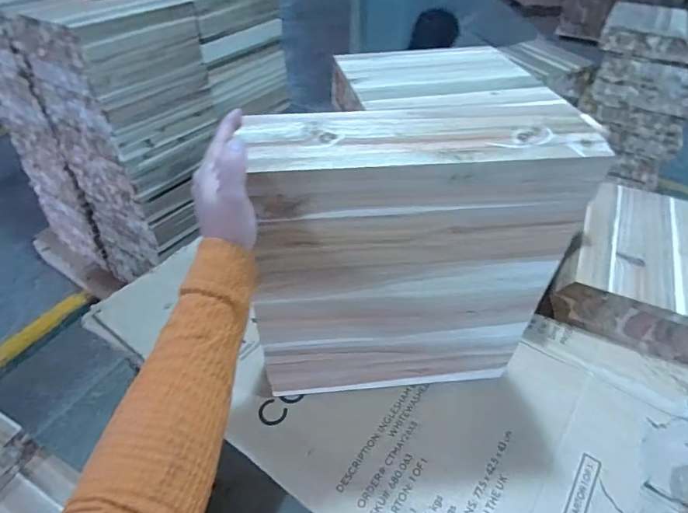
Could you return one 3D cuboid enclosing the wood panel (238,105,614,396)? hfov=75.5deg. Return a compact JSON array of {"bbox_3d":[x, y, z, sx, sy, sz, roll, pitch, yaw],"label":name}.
[{"bbox_3d":[0.070,0.012,0.536,0.332,0.344,0.089,-4,43,-5],"label":"wood panel"}]

